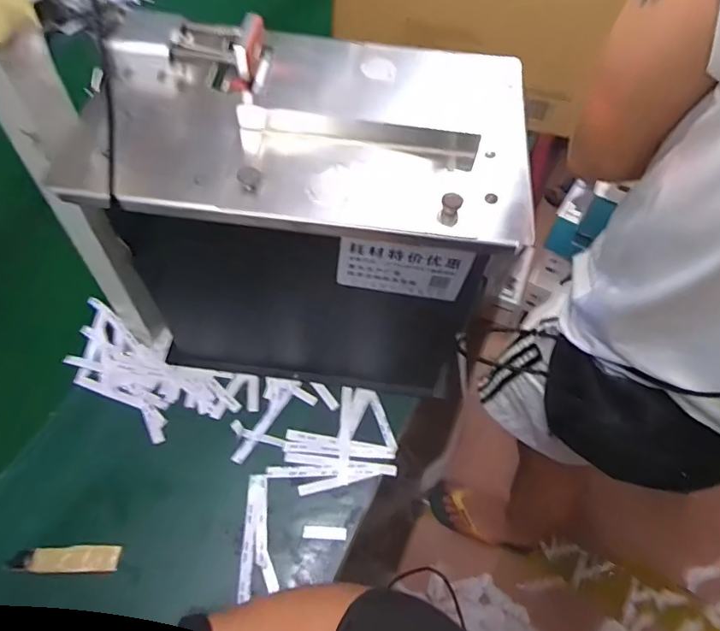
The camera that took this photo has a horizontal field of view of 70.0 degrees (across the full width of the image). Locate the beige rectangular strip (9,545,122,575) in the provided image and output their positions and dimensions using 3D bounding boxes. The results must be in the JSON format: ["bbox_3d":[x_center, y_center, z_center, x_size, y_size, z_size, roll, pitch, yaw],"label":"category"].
[{"bbox_3d":[-0.276,0.226,0.477,0.097,0.010,0.023,-2,57,-2],"label":"beige rectangular strip"}]

